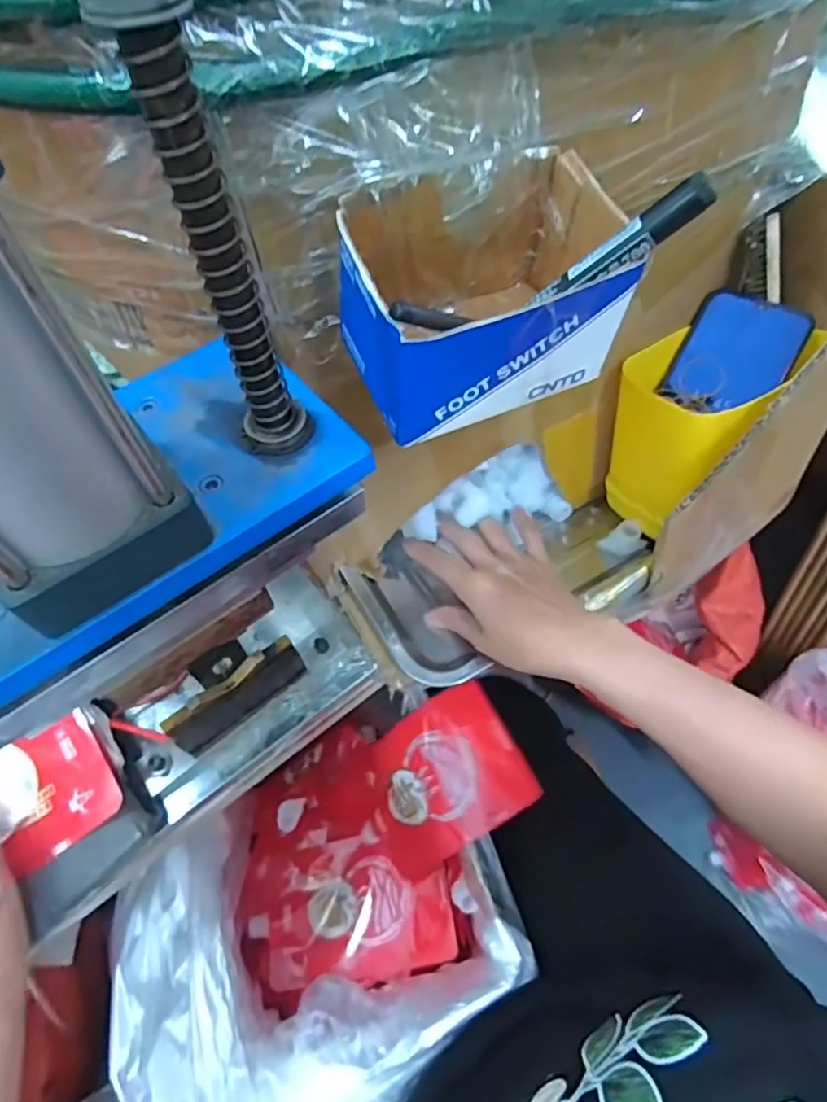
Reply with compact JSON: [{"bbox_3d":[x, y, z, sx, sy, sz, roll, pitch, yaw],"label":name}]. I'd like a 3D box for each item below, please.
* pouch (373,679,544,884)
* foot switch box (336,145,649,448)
[{"bbox_3d":[0.025,0.200,0.532,0.143,0.021,0.116,-37,66,6],"label":"pouch"},{"bbox_3d":[0.034,-0.122,0.290,0.125,0.076,0.092,-23,60,-12],"label":"foot switch box"}]

